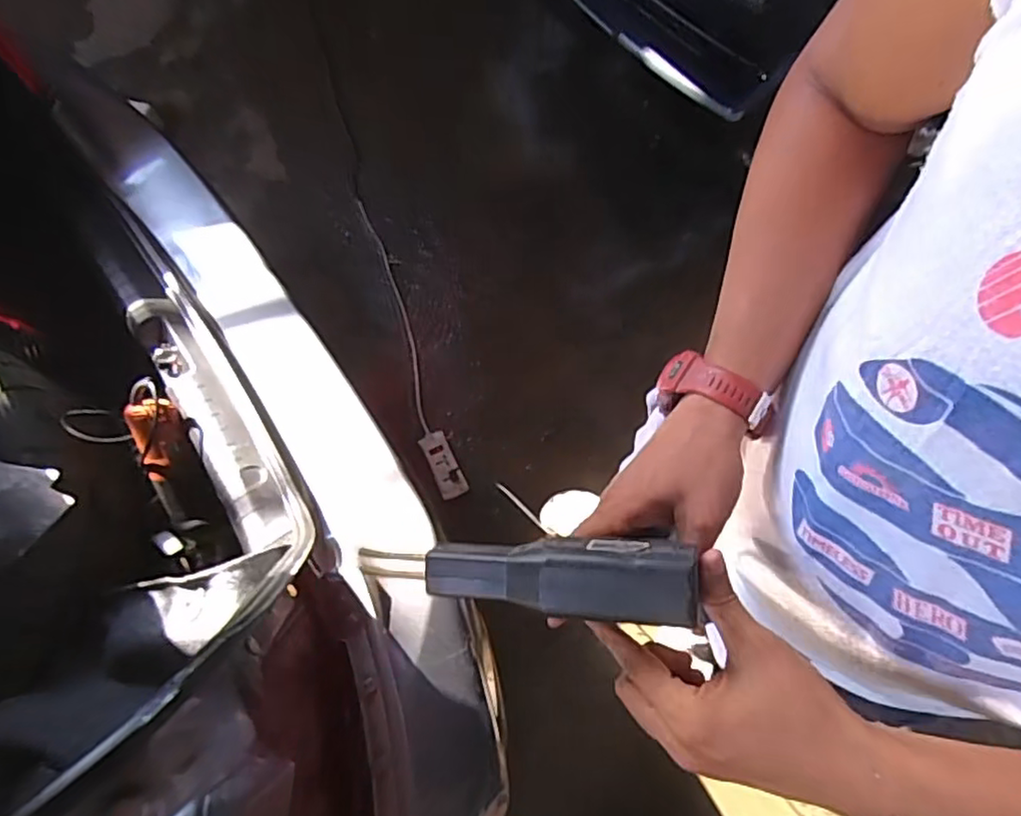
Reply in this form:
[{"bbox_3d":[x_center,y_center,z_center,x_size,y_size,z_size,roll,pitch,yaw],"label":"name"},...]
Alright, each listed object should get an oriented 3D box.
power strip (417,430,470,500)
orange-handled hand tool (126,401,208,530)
[{"bbox_3d":[-0.161,0.131,1.498,0.064,0.023,0.165,-24,72,-9],"label":"power strip"},{"bbox_3d":[-0.465,0.073,0.863,0.066,0.044,0.193,-11,109,-5],"label":"orange-handled hand tool"}]

